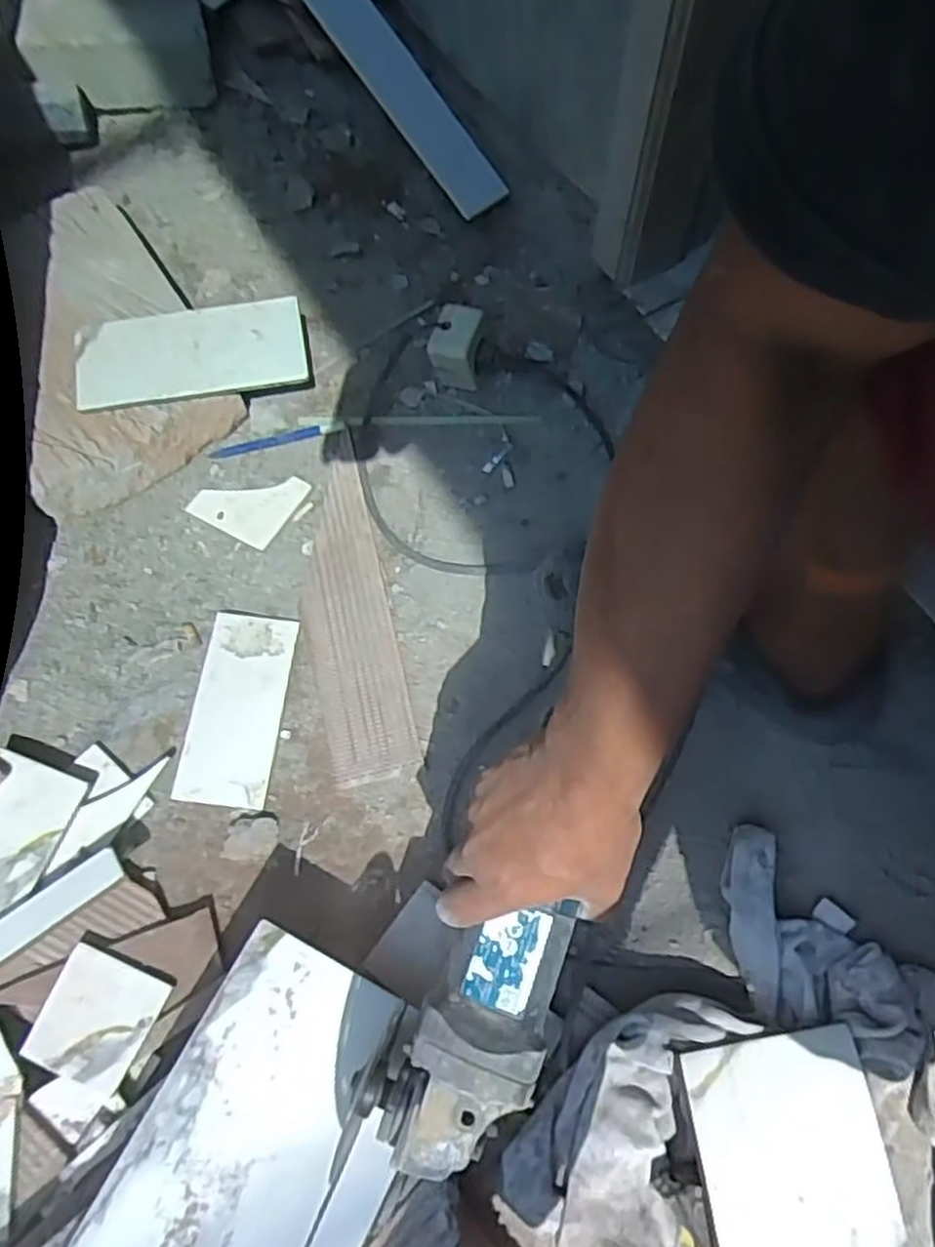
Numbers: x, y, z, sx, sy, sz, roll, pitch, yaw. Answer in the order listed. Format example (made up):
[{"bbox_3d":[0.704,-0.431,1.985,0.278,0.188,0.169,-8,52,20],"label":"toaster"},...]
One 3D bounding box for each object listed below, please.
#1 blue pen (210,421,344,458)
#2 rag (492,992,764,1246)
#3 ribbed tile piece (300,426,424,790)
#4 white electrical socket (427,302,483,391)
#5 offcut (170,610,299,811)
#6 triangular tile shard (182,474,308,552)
[{"bbox_3d":[-0.185,-0.180,0.752,0.132,0.008,0.013,-13,67,-4],"label":"blue pen"},{"bbox_3d":[0.106,0.328,0.498,0.123,0.053,0.187,27,70,12],"label":"rag"},{"bbox_3d":[-0.110,-0.022,0.684,0.074,0.012,0.320,-13,67,-4],"label":"ribbed tile piece"},{"bbox_3d":[-0.009,-0.270,0.754,0.044,0.065,0.051,13,68,7],"label":"white electrical socket"},{"bbox_3d":[-0.194,0.070,0.653,0.074,0.010,0.164,4,67,3],"label":"offcut"},{"bbox_3d":[-0.206,-0.119,0.729,0.086,0.008,0.078,26,70,12],"label":"triangular tile shard"}]

